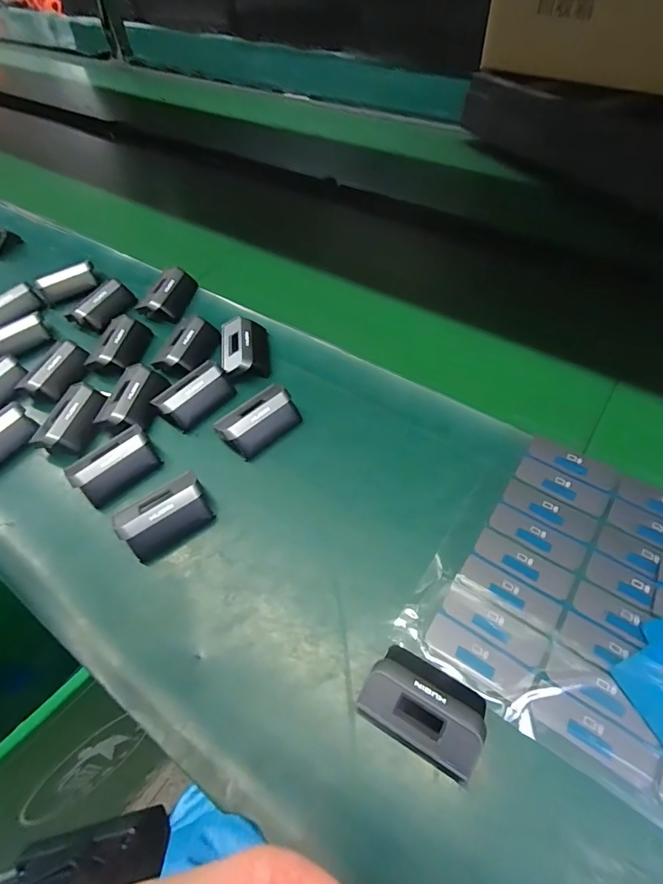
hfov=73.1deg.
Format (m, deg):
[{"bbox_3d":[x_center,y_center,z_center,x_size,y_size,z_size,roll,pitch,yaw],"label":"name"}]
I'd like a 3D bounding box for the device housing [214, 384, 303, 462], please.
[{"bbox_3d":[-0.069,-0.020,0.422,0.073,0.030,0.042,-39,60,-21],"label":"device housing"}]

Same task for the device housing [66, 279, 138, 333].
[{"bbox_3d":[-0.280,-0.167,0.546,0.035,0.038,0.074,19,58,17],"label":"device housing"}]

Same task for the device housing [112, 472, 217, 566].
[{"bbox_3d":[-0.137,0.061,0.369,0.070,0.029,0.047,-34,58,-19],"label":"device housing"}]

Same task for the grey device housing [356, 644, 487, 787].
[{"bbox_3d":[0.058,0.165,0.280,0.073,0.026,0.049,24,60,21],"label":"grey device housing"}]

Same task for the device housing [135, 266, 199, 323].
[{"bbox_3d":[-0.197,-0.178,0.540,0.045,0.035,0.067,9,55,11],"label":"device housing"}]

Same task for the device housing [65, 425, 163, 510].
[{"bbox_3d":[-0.195,0.020,0.403,0.070,0.029,0.045,-35,59,-19],"label":"device housing"}]

